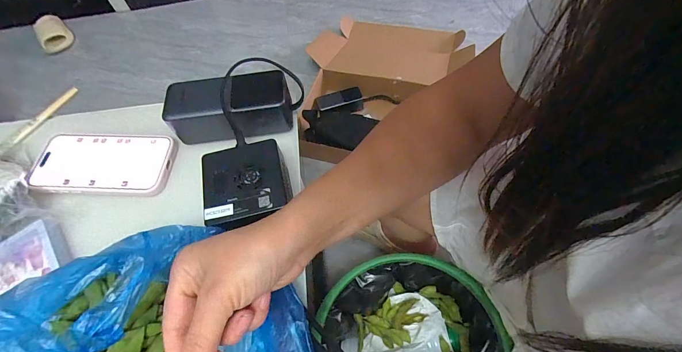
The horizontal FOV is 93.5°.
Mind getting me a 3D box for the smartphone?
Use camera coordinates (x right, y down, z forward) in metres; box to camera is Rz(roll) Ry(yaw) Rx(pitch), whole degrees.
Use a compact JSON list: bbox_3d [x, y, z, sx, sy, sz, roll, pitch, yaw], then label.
[{"bbox_3d":[-0.266,-0.015,0.357,0.151,0.008,0.077,-1,59,4],"label":"smartphone"}]

